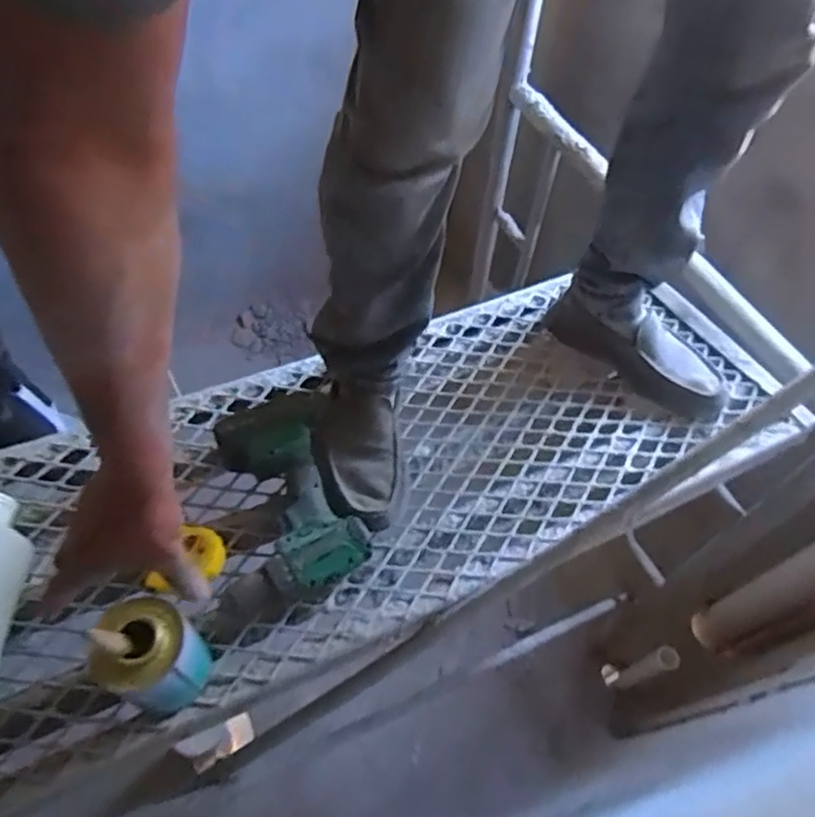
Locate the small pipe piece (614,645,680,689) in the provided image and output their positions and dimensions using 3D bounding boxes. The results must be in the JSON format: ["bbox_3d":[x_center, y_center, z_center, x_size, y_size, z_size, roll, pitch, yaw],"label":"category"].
[{"bbox_3d":[0.603,0.670,1.618,0.058,0.325,0.049,-17,61,-15],"label":"small pipe piece"}]

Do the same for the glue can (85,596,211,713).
[{"bbox_3d":[-0.233,0.225,0.579,0.075,0.124,0.075,2,57,-4],"label":"glue can"}]

